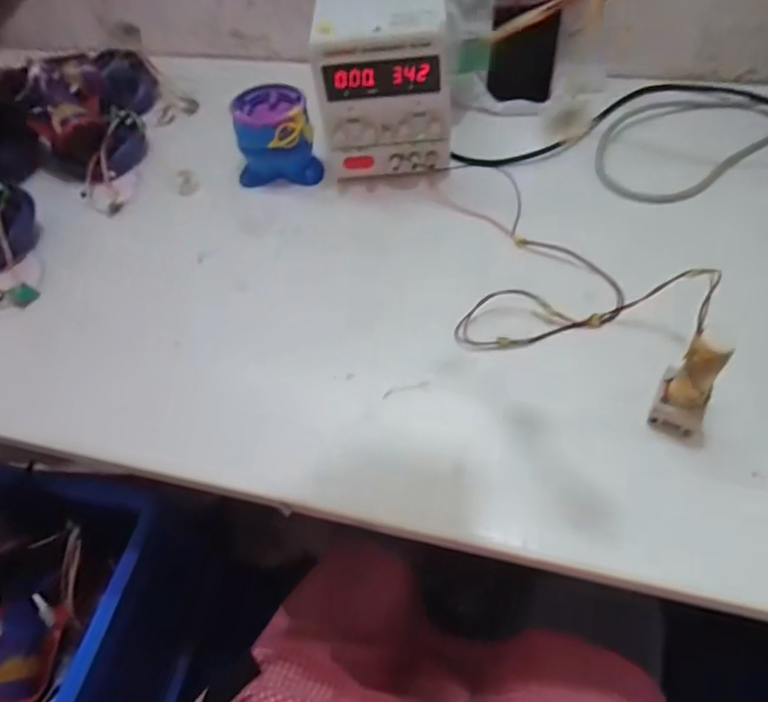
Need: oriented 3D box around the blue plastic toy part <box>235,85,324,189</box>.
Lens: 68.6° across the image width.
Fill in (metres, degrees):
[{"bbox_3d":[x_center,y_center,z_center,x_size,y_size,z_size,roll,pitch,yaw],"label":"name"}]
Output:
[{"bbox_3d":[-0.123,-0.237,0.623,0.090,0.077,0.085,-16,55,-7],"label":"blue plastic toy part"}]

